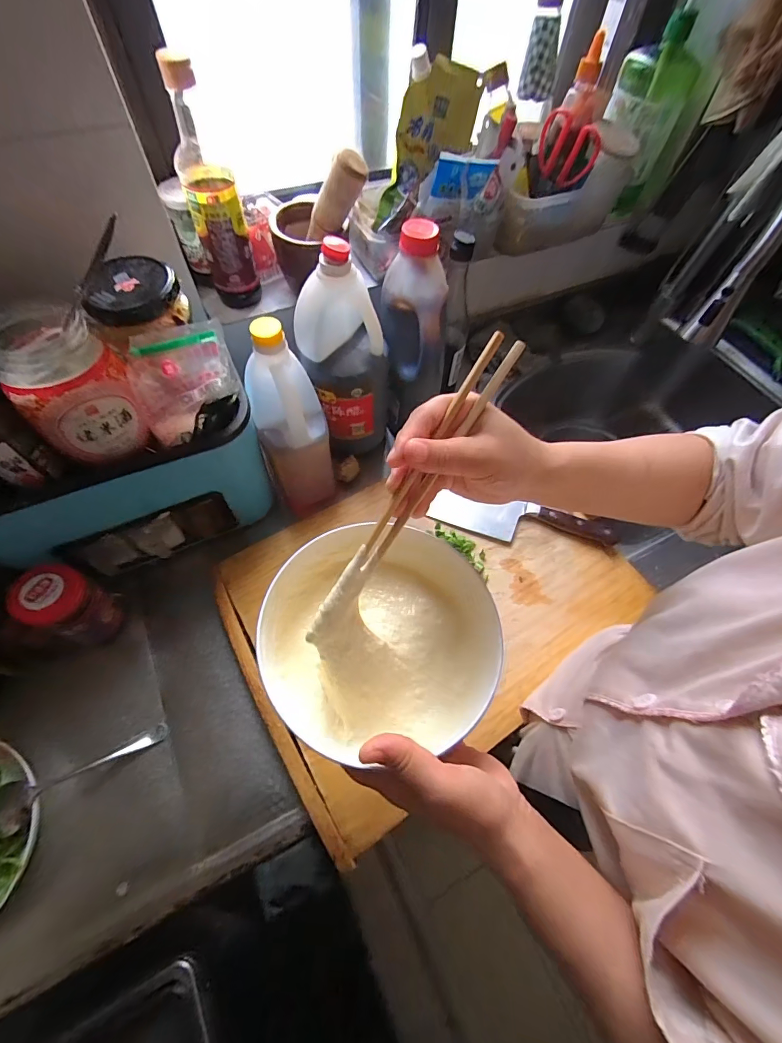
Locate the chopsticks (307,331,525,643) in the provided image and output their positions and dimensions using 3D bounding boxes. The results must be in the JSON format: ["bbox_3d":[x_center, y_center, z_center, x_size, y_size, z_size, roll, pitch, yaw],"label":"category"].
[{"bbox_3d":[0.014,-0.020,0.270,0.020,0.018,0.234,34,90,14],"label":"chopsticks"}]

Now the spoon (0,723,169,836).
[{"bbox_3d":[-0.317,0.259,0.414,0.153,0.020,0.045,-19,59,-24],"label":"spoon"}]

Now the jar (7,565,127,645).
[{"bbox_3d":[-0.364,0.099,0.471,0.064,0.122,0.074,23,63,9],"label":"jar"}]

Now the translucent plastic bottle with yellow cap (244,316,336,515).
[{"bbox_3d":[-0.122,-0.122,0.516,0.086,0.250,0.104,-14,64,-10],"label":"translucent plastic bottle with yellow cap"}]

